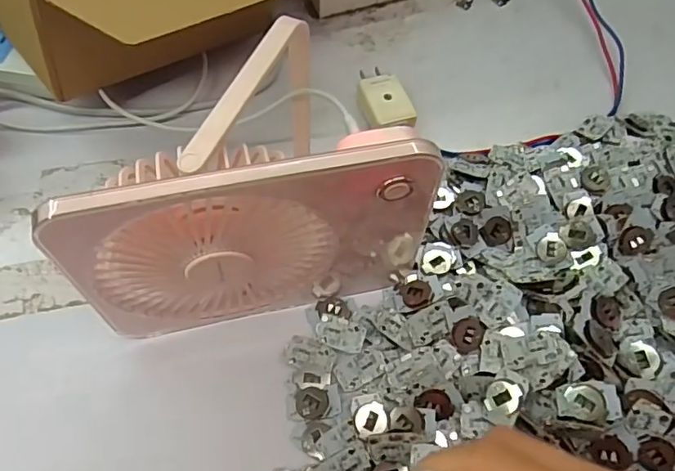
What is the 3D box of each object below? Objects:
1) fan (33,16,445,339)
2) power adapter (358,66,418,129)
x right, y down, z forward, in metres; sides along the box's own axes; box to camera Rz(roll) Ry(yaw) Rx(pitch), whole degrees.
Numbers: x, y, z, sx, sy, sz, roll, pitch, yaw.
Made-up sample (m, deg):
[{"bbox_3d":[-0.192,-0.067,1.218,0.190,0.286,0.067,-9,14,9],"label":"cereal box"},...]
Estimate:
[{"bbox_3d":[-0.040,-0.029,0.299,0.193,0.134,0.100,-11,61,-9],"label":"fan"},{"bbox_3d":[0.034,-0.104,0.413,0.035,0.020,0.064,-10,61,-8],"label":"power adapter"}]

